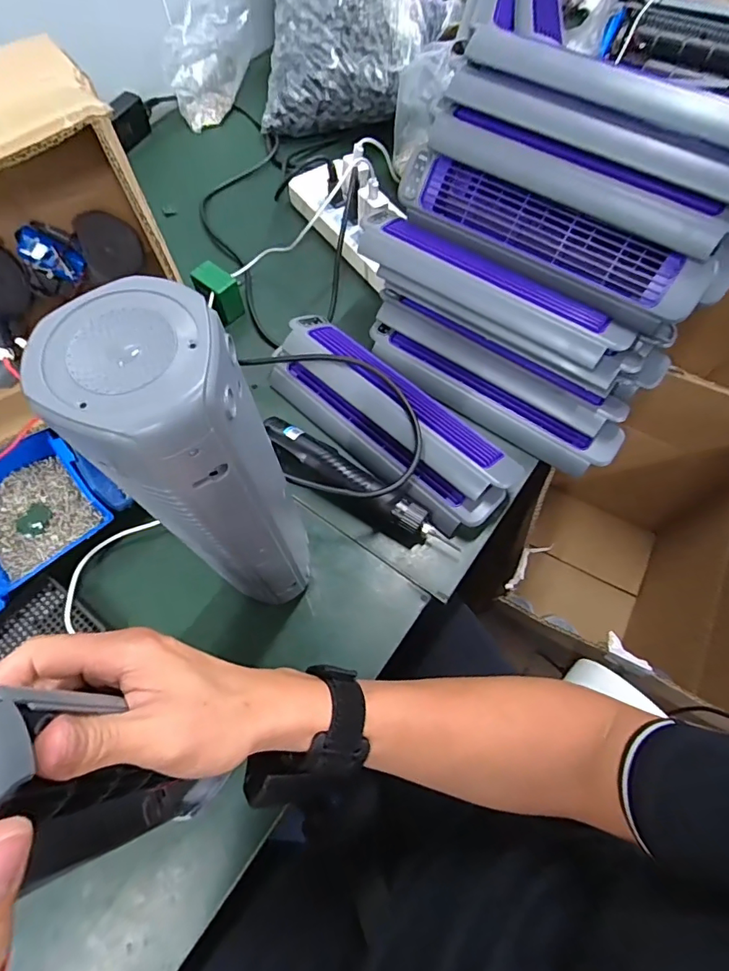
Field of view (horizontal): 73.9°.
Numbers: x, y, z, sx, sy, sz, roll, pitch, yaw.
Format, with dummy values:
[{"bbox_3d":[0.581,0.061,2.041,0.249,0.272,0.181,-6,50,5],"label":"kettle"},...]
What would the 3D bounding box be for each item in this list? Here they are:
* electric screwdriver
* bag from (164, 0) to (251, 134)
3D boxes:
[{"bbox_3d":[0.002,0.004,0.491,0.207,0.035,0.037,34,70,14],"label":"electric screwdriver"},{"bbox_3d":[-0.244,-0.681,0.757,0.070,0.118,0.200,16,66,7],"label":"bag"}]

